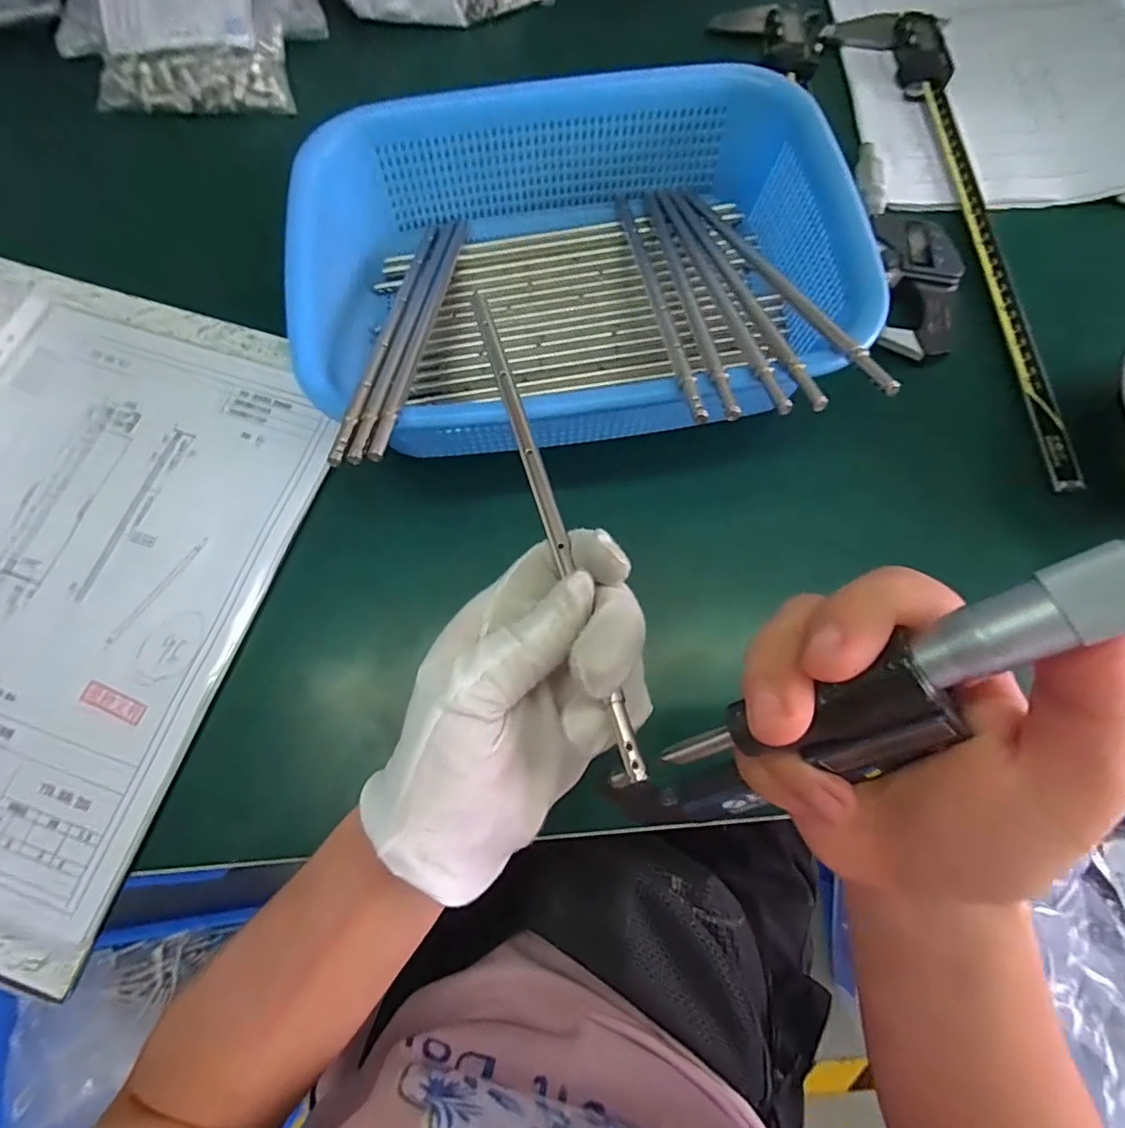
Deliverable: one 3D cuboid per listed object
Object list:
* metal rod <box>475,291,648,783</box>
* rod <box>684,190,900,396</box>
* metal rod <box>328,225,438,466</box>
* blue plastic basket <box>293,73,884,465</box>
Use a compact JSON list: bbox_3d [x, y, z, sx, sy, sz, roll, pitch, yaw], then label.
[{"bbox_3d":[-0.009,-0.030,0.223,0.007,0.005,0.225,-16,63,-3],"label":"metal rod"},{"bbox_3d":[0.109,-0.147,0.296,0.008,0.010,0.200,-19,56,-4],"label":"rod"},{"bbox_3d":[-0.088,-0.127,0.299,0.007,0.004,0.220,2,52,2],"label":"metal rod"},{"bbox_3d":[0.006,-0.155,0.314,0.285,0.074,0.229,-7,74,-2],"label":"blue plastic basket"}]

